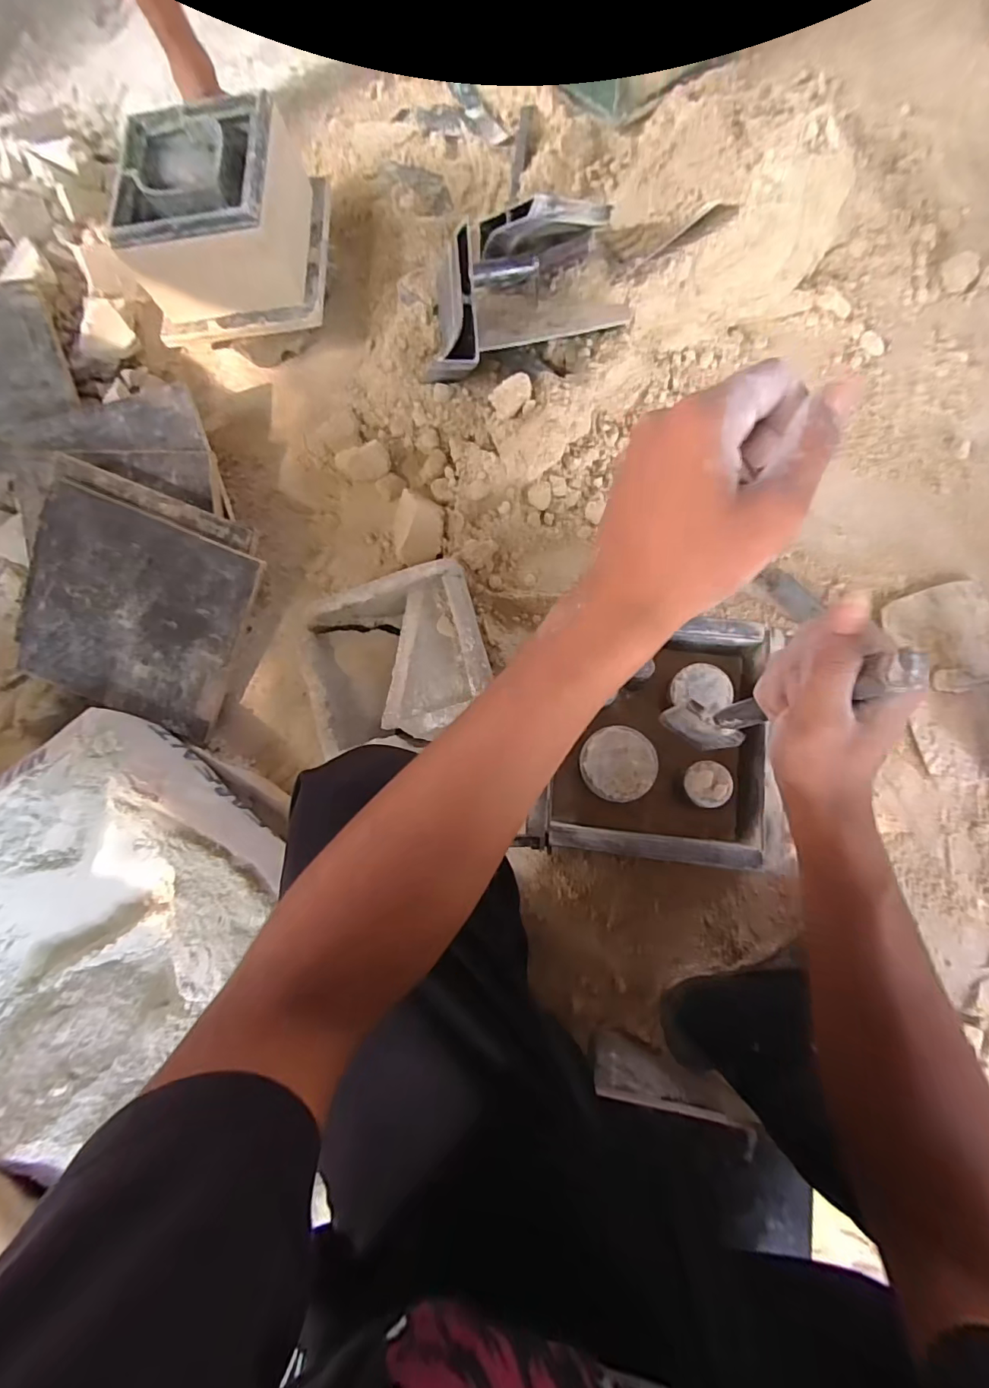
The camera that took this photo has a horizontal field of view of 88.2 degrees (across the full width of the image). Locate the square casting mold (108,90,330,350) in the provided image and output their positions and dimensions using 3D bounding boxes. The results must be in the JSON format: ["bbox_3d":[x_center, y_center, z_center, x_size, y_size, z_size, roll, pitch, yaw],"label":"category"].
[{"bbox_3d":[-0.361,-0.629,0.689,0.229,0.133,0.211,2,80,2],"label":"square casting mold"}]

